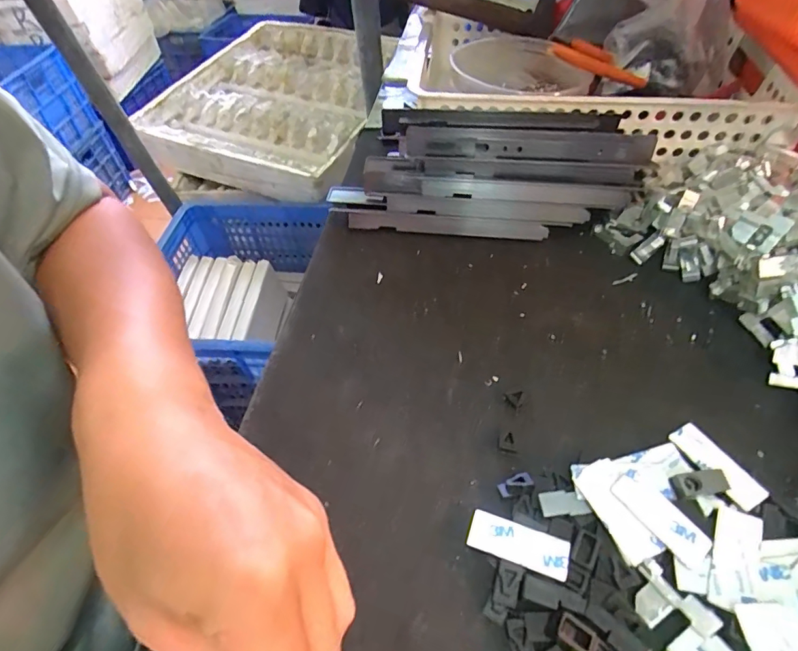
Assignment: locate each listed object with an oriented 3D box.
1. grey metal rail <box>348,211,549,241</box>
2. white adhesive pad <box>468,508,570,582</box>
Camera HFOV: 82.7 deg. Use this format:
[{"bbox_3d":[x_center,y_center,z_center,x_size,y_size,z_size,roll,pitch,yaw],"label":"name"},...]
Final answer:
[{"bbox_3d":[0.042,-0.089,0.408,0.174,0.017,0.014,5,51,7],"label":"grey metal rail"},{"bbox_3d":[0.064,0.117,0.242,0.051,0.005,0.020,16,53,15],"label":"white adhesive pad"}]

